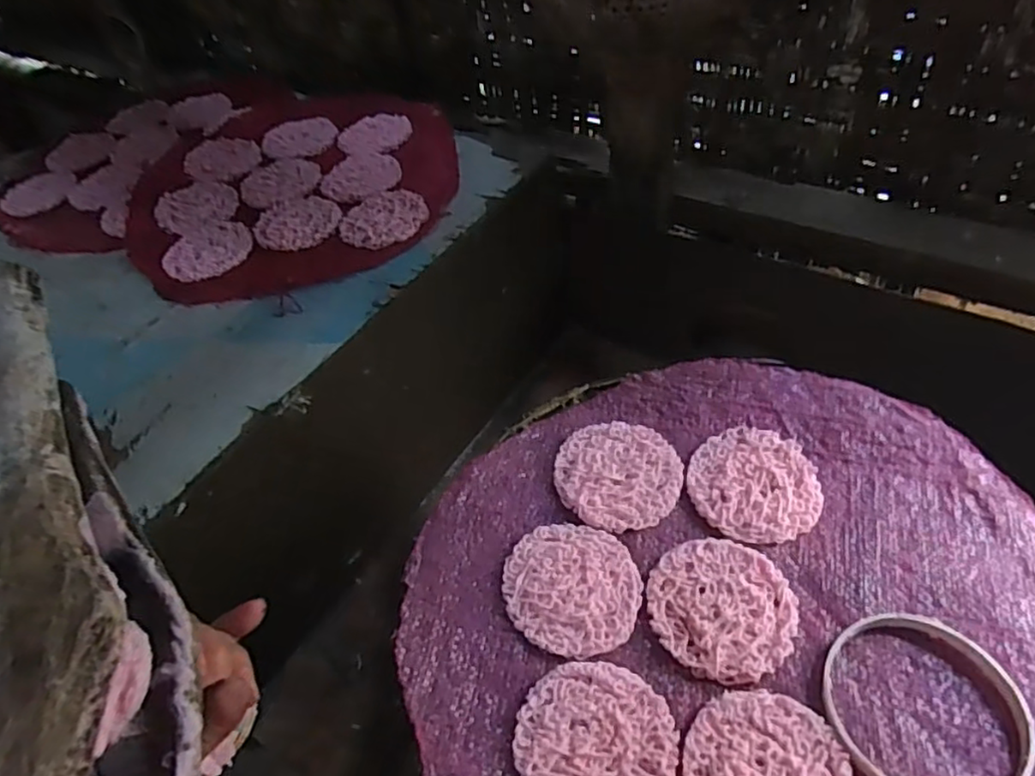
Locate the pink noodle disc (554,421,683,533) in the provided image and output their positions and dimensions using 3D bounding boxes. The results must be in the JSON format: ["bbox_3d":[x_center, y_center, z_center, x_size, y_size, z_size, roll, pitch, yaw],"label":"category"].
[{"bbox_3d":[0.066,0.056,0.432,0.078,0.007,0.078,-5,49,5],"label":"pink noodle disc"}]

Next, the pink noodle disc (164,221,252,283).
[{"bbox_3d":[-0.286,-0.128,0.607,0.077,0.005,0.079,-5,49,5],"label":"pink noodle disc"}]

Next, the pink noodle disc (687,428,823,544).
[{"bbox_3d":[0.150,0.059,0.415,0.077,0.006,0.078,-5,49,5],"label":"pink noodle disc"}]

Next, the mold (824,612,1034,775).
[{"bbox_3d":[0.199,0.156,0.322,0.086,0.016,0.089,-5,49,5],"label":"mold"}]

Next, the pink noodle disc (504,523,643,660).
[{"bbox_3d":[0.032,0.115,0.387,0.075,0.006,0.079,-5,49,5],"label":"pink noodle disc"}]

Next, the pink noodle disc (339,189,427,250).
[{"bbox_3d":[-0.123,-0.156,0.601,0.079,0.006,0.075,-5,49,5],"label":"pink noodle disc"}]

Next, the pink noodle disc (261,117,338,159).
[{"bbox_3d":[-0.239,-0.279,0.723,0.081,0.004,0.080,-5,49,5],"label":"pink noodle disc"}]

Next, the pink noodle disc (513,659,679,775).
[{"bbox_3d":[0.039,0.179,0.330,0.079,0.004,0.076,-5,49,5],"label":"pink noodle disc"}]

